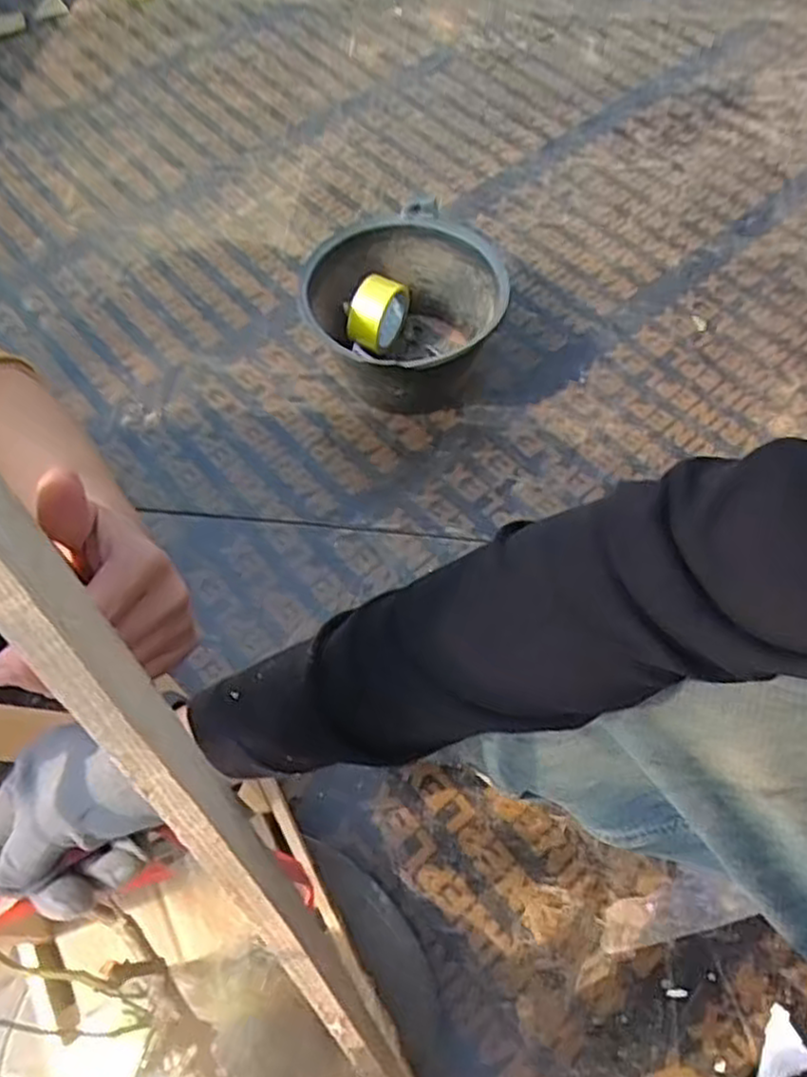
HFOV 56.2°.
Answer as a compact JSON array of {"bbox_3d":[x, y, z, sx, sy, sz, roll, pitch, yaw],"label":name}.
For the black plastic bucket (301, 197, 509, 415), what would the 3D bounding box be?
[{"bbox_3d":[-0.003,-0.284,0.979,0.253,0.132,0.246,0,60,0],"label":"black plastic bucket"}]

